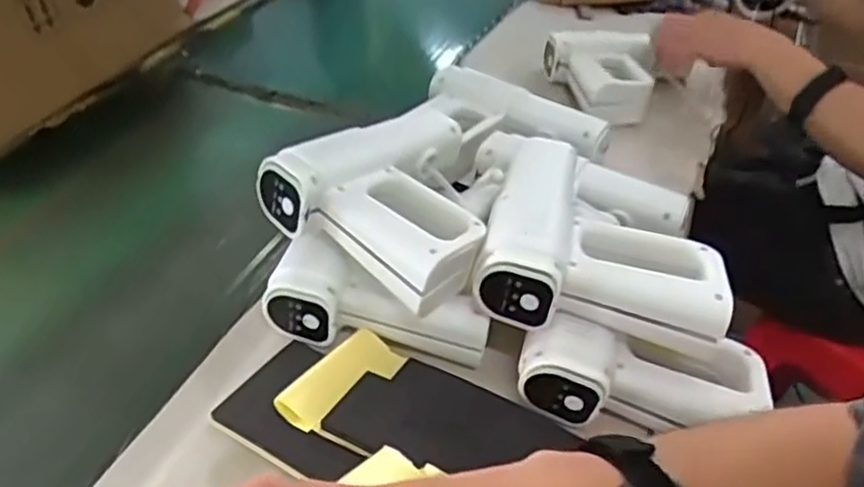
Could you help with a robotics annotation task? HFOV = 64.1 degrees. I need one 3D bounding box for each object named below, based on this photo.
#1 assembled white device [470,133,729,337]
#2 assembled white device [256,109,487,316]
[{"bbox_3d":[0.140,-0.015,0.570,0.181,0.062,0.210,10,40,8],"label":"assembled white device"},{"bbox_3d":[-0.013,-0.054,0.588,0.180,0.069,0.207,26,44,25],"label":"assembled white device"}]

